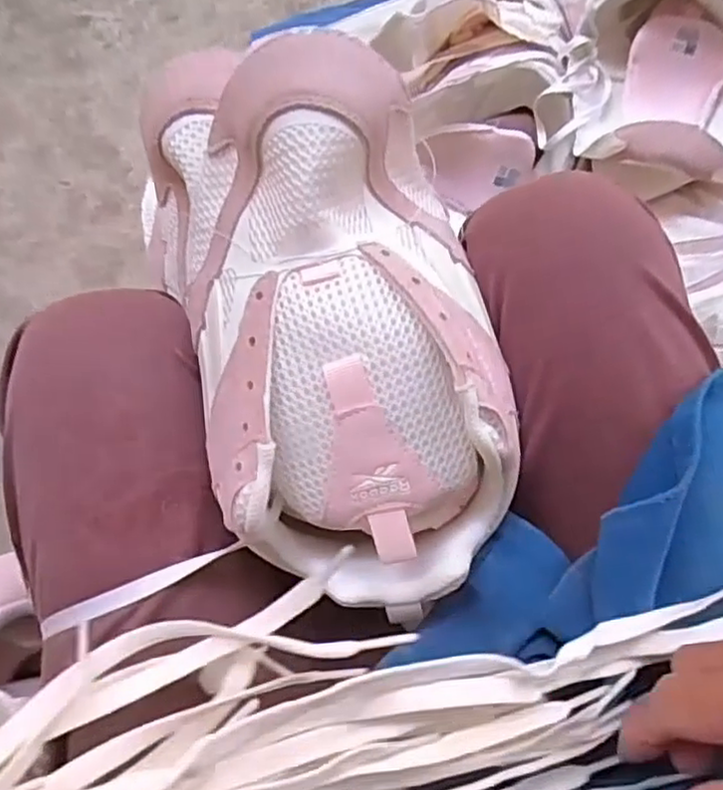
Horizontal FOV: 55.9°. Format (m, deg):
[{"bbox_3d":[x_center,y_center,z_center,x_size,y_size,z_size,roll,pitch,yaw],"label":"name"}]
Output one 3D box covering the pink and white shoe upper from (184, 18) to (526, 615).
[{"bbox_3d":[-0.007,-0.029,0.282,0.120,0.105,0.218,-11,71,-2],"label":"pink and white shoe upper"}]

